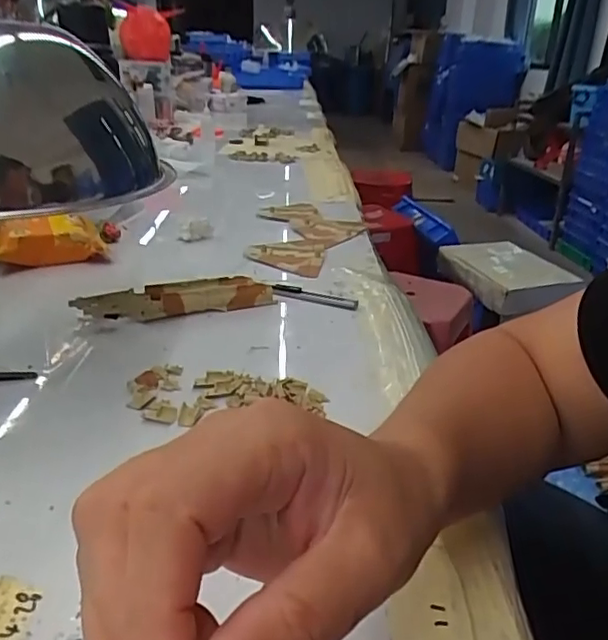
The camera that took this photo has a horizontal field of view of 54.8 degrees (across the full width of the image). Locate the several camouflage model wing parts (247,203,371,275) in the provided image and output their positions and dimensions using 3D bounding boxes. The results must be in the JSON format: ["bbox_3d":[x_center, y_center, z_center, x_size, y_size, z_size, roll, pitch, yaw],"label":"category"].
[{"bbox_3d":[0.006,-0.112,0.753,0.142,0.010,0.271,2,24,0],"label":"several camouflage model wing parts"}]

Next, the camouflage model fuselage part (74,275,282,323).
[{"bbox_3d":[-0.113,-0.019,0.530,0.171,0.027,0.032,-7,26,-21],"label":"camouflage model fuselage part"}]

